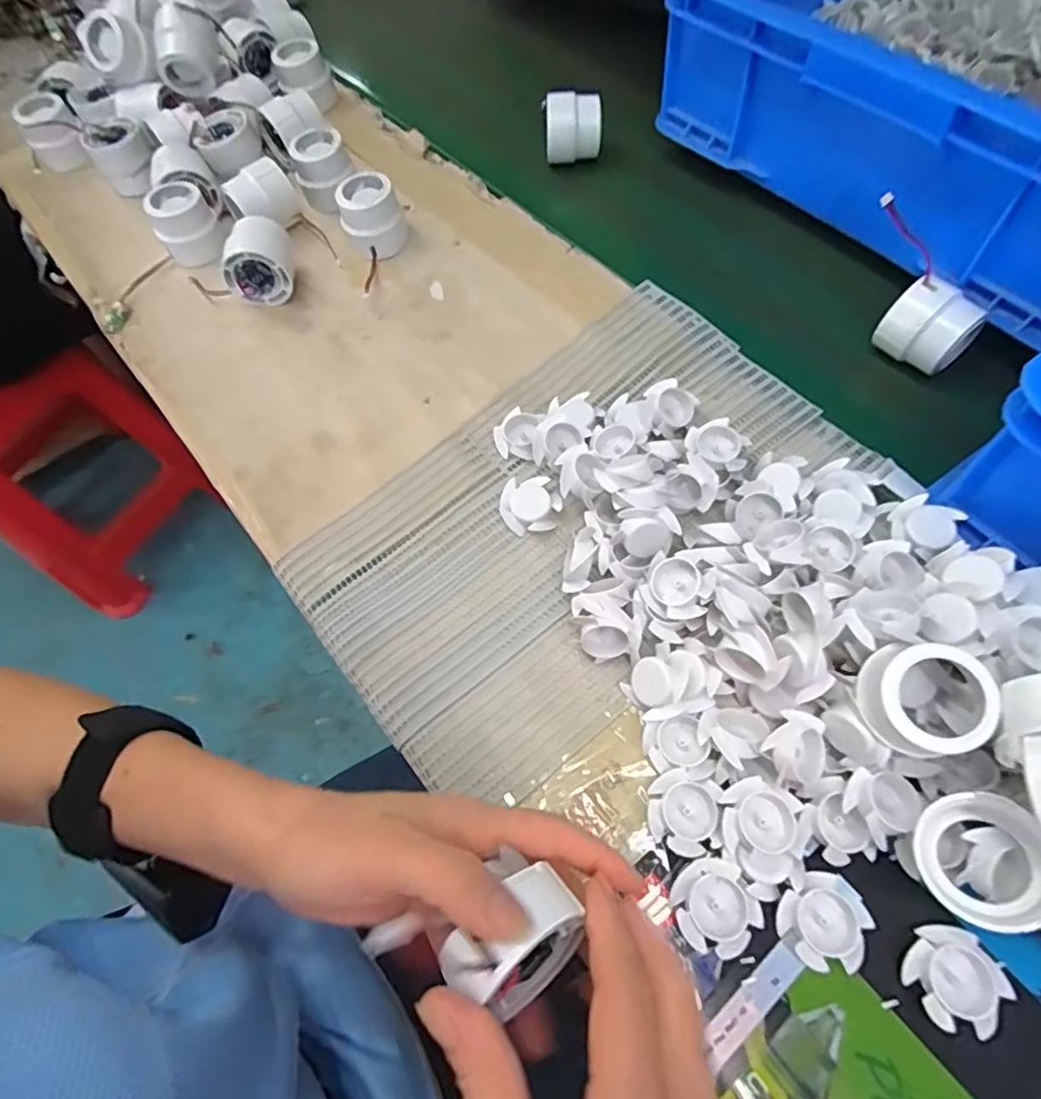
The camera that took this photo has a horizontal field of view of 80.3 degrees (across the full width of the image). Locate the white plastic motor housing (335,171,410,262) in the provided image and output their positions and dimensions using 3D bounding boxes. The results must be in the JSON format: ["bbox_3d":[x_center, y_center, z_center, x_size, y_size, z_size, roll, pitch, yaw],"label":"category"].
[{"bbox_3d":[-0.129,-0.289,0.536,0.049,0.048,0.047,-2,61,3],"label":"white plastic motor housing"}]

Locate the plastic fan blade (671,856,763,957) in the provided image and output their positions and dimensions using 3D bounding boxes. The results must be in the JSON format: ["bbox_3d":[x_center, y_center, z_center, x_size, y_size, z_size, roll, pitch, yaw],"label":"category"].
[{"bbox_3d":[0.095,0.174,0.300,0.037,0.011,0.040,-2,61,3],"label":"plastic fan blade"}]

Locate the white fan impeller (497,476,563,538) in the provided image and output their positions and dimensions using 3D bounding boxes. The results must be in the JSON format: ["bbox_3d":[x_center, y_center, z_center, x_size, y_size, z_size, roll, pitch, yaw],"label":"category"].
[{"bbox_3d":[0.006,-0.029,0.412,0.039,0.015,0.038,-14,62,-4],"label":"white fan impeller"}]

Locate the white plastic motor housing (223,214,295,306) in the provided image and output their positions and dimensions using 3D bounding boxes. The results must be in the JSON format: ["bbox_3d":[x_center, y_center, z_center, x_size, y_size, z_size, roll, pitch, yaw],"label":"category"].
[{"bbox_3d":[-0.224,-0.245,0.525,0.052,0.052,0.060,-17,62,-5],"label":"white plastic motor housing"}]

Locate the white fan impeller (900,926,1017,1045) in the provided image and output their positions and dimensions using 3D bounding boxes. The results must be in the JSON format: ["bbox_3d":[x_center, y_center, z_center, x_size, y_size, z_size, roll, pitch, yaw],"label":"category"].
[{"bbox_3d":[0.198,0.197,0.284,0.038,0.014,0.036,-40,66,-17],"label":"white fan impeller"}]

